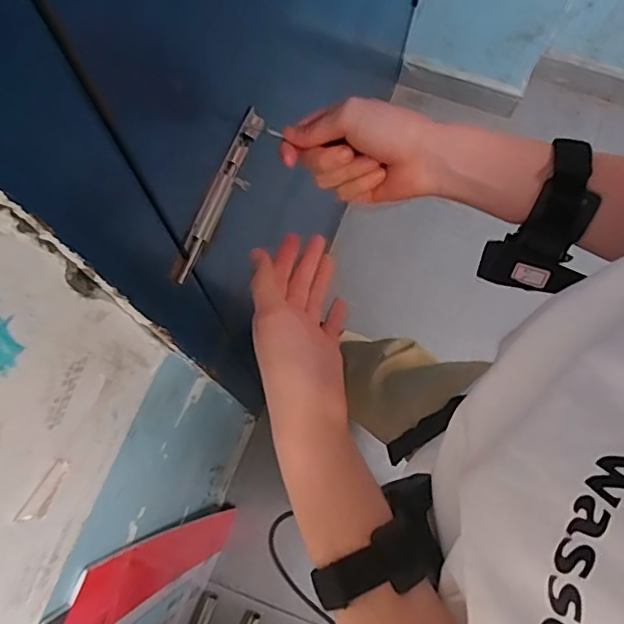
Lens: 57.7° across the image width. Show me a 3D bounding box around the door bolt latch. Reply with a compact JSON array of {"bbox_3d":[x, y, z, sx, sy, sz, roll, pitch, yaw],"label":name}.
[{"bbox_3d":[-0.067,-0.087,0.427,0.019,0.021,0.140,20,76,4],"label":"door bolt latch"}]

